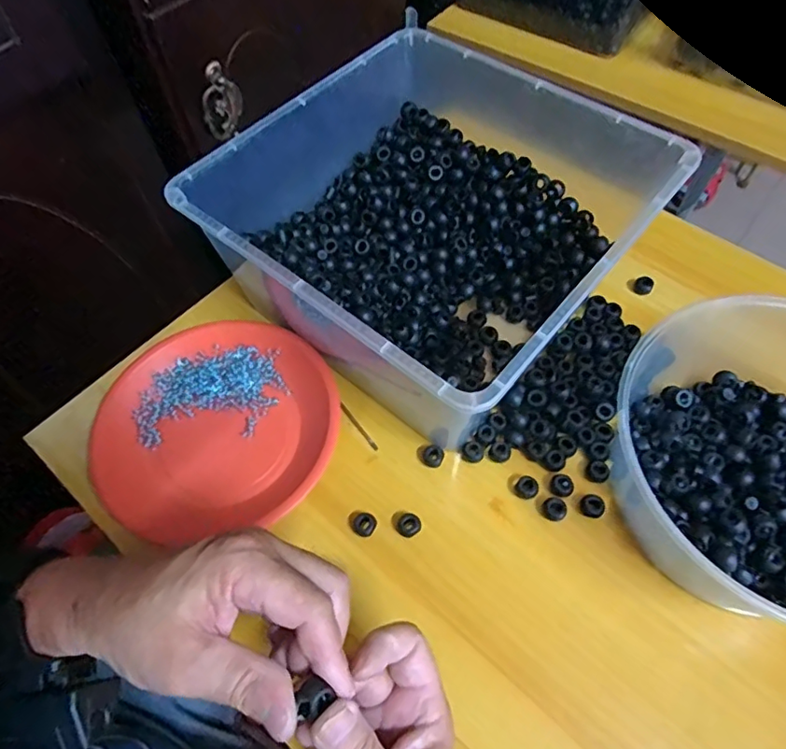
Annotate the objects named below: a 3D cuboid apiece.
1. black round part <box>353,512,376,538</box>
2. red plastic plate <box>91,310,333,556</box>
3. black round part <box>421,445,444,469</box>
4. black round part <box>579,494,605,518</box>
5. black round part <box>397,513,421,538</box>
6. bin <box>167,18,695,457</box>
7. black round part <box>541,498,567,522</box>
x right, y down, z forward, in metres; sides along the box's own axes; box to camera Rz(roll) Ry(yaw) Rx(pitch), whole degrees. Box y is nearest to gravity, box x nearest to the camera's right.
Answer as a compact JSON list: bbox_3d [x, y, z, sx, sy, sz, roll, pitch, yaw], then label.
[{"bbox_3d":[-0.021,0.114,0.410,0.016,0.005,0.018,37,67,20],"label":"black round part"},{"bbox_3d":[-0.143,0.040,0.449,0.188,0.033,0.182,-1,60,1],"label":"red plastic plate"},{"bbox_3d":[0.032,0.066,0.436,0.017,0.007,0.017,-1,60,1],"label":"black round part"},{"bbox_3d":[0.153,0.101,0.412,0.017,0.011,0.017,-1,60,1],"label":"black round part"},{"bbox_3d":[0.012,0.115,0.410,0.017,0.009,0.016,-1,60,1],"label":"black round part"},{"bbox_3d":[0.033,-0.121,0.462,0.294,0.132,0.290,36,67,20],"label":"bin"},{"bbox_3d":[0.123,0.102,0.409,0.016,0.006,0.017,-1,60,1],"label":"black round part"}]

